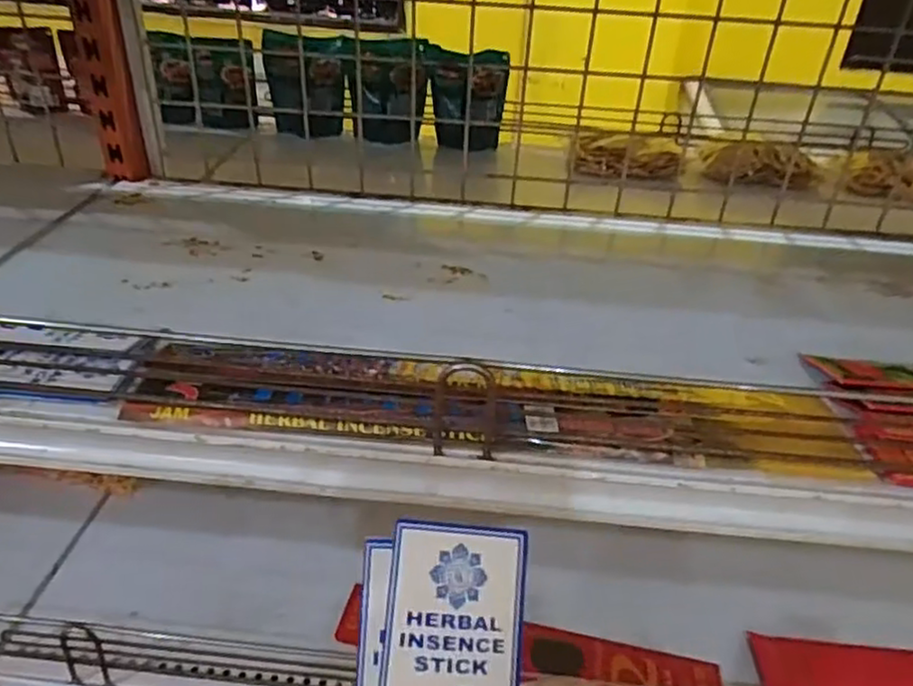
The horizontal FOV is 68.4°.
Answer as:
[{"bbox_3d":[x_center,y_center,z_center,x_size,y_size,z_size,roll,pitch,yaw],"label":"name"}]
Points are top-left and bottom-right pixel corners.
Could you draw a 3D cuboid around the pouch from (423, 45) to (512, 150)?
[{"bbox_3d":[0.012,-0.332,0.936,0.109,0.135,0.051,6,34,2],"label":"pouch"}]

